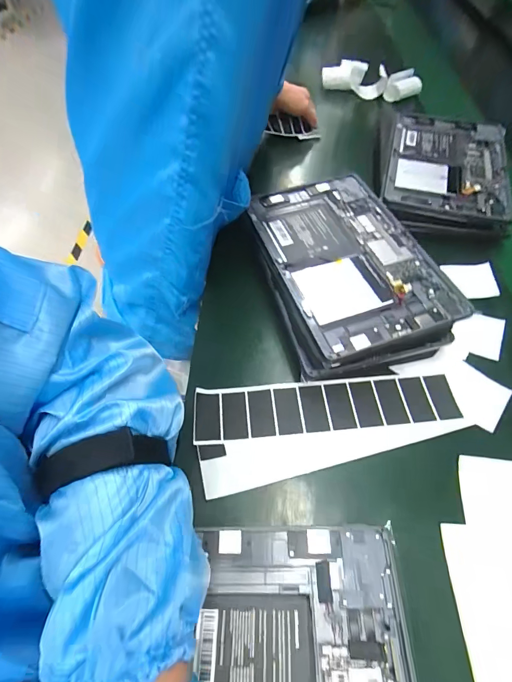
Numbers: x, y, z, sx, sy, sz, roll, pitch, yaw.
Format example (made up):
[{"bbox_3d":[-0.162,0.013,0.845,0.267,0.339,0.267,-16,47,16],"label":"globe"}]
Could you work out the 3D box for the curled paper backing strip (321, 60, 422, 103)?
[{"bbox_3d":[0.243,-0.553,0.722,0.205,0.044,0.067,22,58,12],"label":"curled paper backing strip"}]

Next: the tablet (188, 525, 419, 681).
[{"bbox_3d":[0.022,0.253,0.196,0.164,0.016,0.253,2,60,-3],"label":"tablet"}]

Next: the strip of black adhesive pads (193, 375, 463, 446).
[{"bbox_3d":[0.071,0.066,0.346,0.262,0.007,0.053,-5,54,-3],"label":"strip of black adhesive pads"}]

